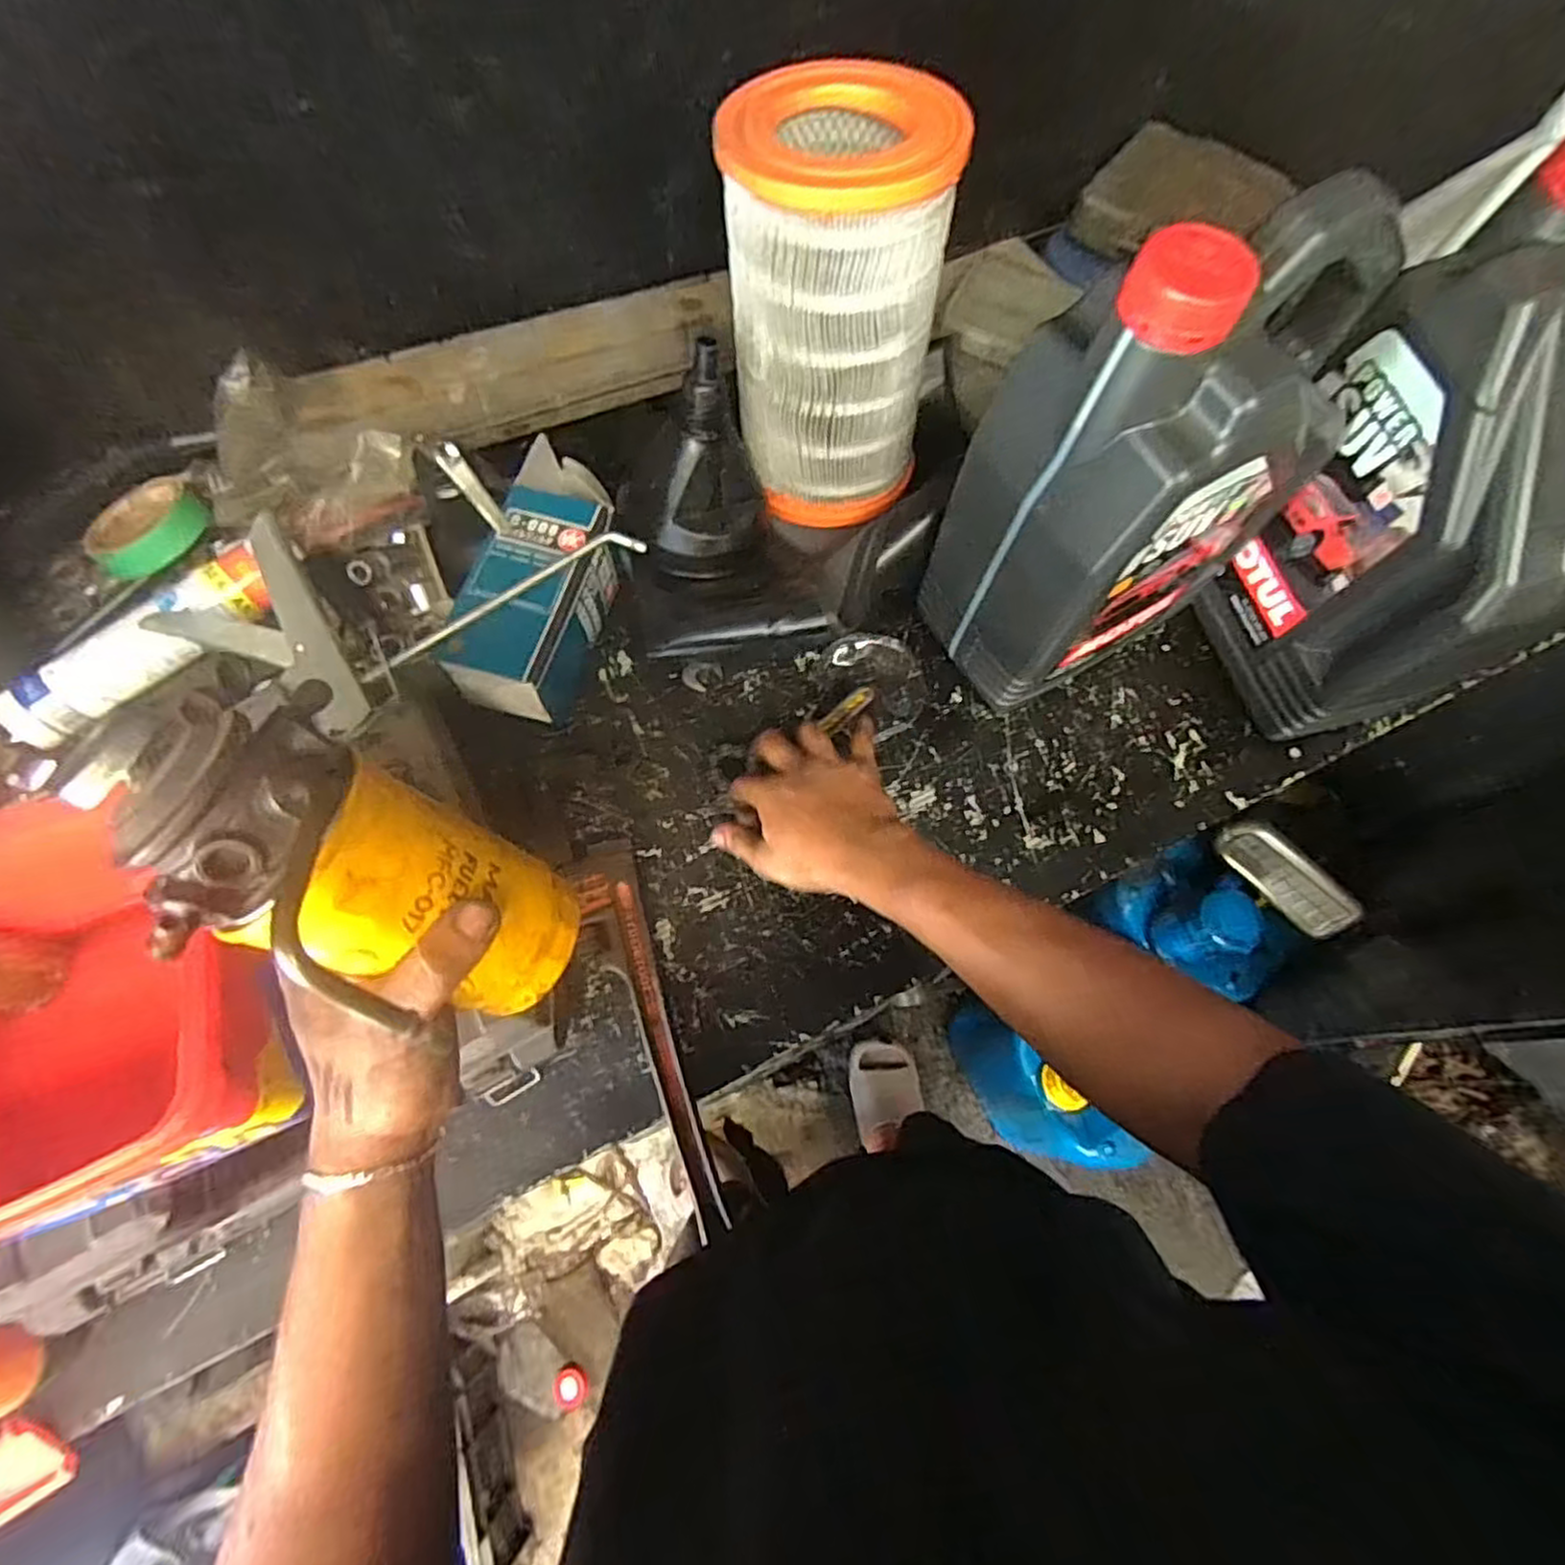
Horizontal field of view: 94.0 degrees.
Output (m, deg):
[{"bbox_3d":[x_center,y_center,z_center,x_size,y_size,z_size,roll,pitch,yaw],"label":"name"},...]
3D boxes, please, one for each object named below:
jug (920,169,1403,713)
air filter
[{"bbox_3d":[0.244,-0.210,0.491,0.217,0.312,0.128,-28,73,-11],"label":"jug"},{"bbox_3d":[0.037,-0.347,0.561,0.154,0.249,0.148,1,69,-1],"label":"air filter"}]

